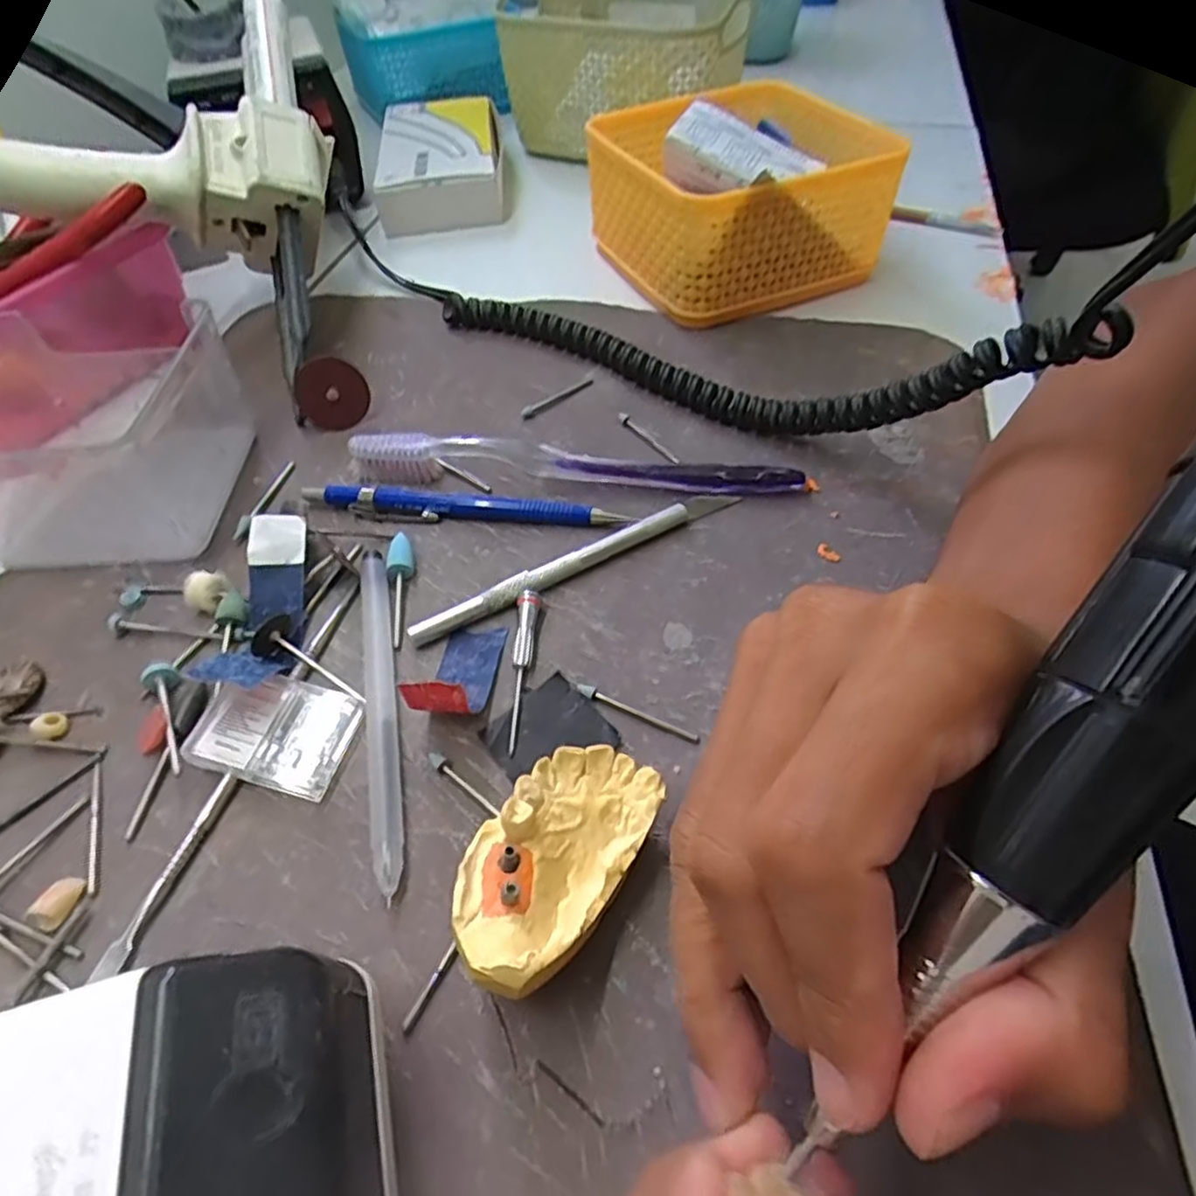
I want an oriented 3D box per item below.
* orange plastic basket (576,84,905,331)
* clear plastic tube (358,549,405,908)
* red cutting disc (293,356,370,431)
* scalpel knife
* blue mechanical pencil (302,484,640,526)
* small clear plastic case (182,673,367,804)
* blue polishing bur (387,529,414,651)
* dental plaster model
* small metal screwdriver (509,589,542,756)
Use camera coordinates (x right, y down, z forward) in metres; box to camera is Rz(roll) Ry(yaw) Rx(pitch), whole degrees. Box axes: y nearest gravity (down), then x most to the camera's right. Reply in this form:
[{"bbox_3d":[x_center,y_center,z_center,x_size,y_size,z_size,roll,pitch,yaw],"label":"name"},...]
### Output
[{"bbox_3d":[0.075,-0.234,0.391,0.142,0.069,0.158,-23,54,-13],"label":"orange plastic basket"},{"bbox_3d":[-0.072,0.034,0.226,0.010,0.008,0.123,-13,53,-6],"label":"clear plastic tube"},{"bbox_3d":[-0.123,-0.093,0.314,0.031,0.031,0.004,27,11,-15],"label":"red cutting disc"},{"bbox_3d":[-0.006,-0.014,0.258,0.135,0.010,0.011,-28,56,-17],"label":"scalpel knife"},{"bbox_3d":[-0.054,-0.037,0.277,0.133,0.011,0.010,3,53,7],"label":"blue mechanical pencil"},{"bbox_3d":[-0.102,0.042,0.218,0.045,0.011,0.033,11,54,12],"label":"small clear plastic case"},{"bbox_3d":[-0.073,-0.004,0.253,0.009,0.008,0.047,-10,52,-4],"label":"blue polishing bur"},{"bbox_3d":[-0.011,0.068,0.180,0.035,0.030,0.064,26,58,22],"label":"dental plaster model"},{"bbox_3d":[-0.025,0.023,0.230,0.008,0.008,0.058,-1,52,3],"label":"small metal screwdriver"}]

